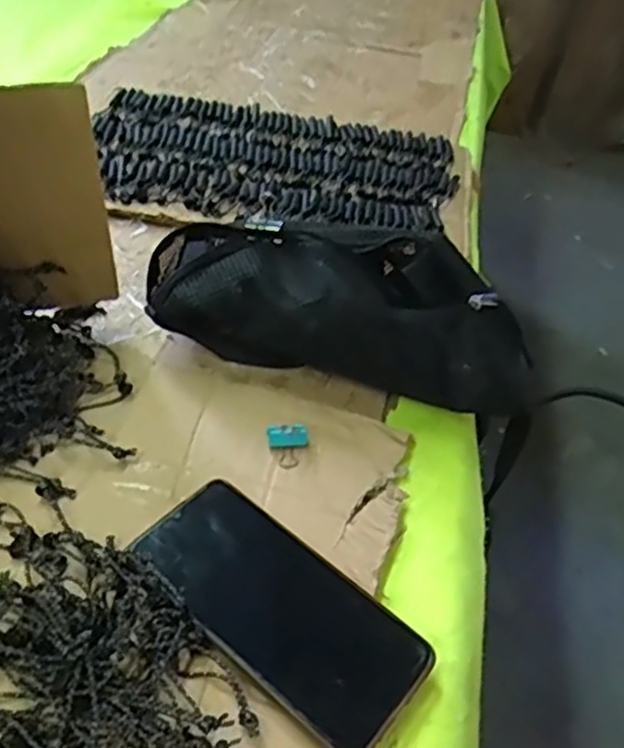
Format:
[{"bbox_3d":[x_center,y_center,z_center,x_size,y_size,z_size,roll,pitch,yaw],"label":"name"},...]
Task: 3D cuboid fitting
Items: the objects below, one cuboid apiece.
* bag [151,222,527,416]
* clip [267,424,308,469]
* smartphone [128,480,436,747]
[{"bbox_3d":[0.023,-0.054,0.494,0.280,0.095,0.082,13,42,4],"label":"bag"},{"bbox_3d":[-0.014,0.044,0.454,0.027,0.011,0.034,-8,46,-17],"label":"clip"},{"bbox_3d":[-0.018,0.121,0.369,0.158,0.015,0.074,34,49,25],"label":"smartphone"}]

